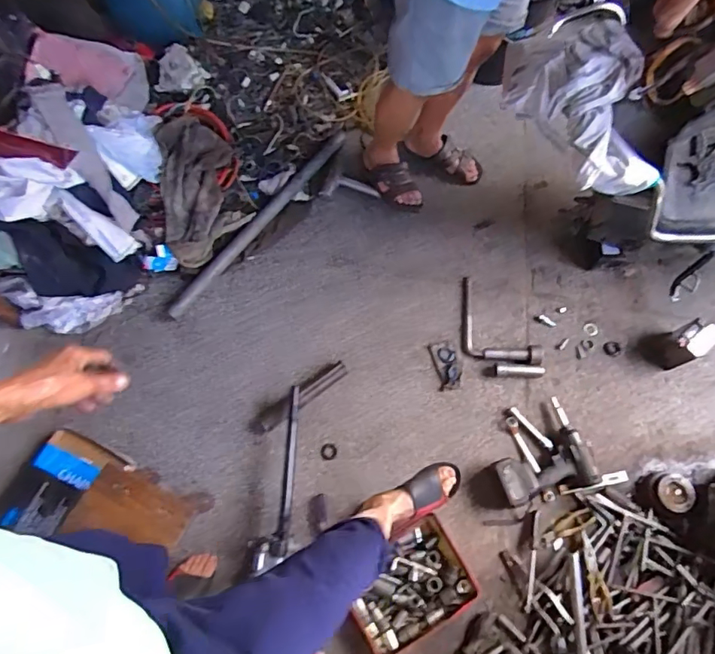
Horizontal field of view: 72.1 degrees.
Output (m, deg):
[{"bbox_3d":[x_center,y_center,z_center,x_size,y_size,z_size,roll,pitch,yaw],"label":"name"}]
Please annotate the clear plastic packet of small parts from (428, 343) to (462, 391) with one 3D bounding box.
[{"bbox_3d":[0.245,0.104,1.350,0.066,0.008,0.126,-15,73,4],"label":"clear plastic packet of small parts"}]

